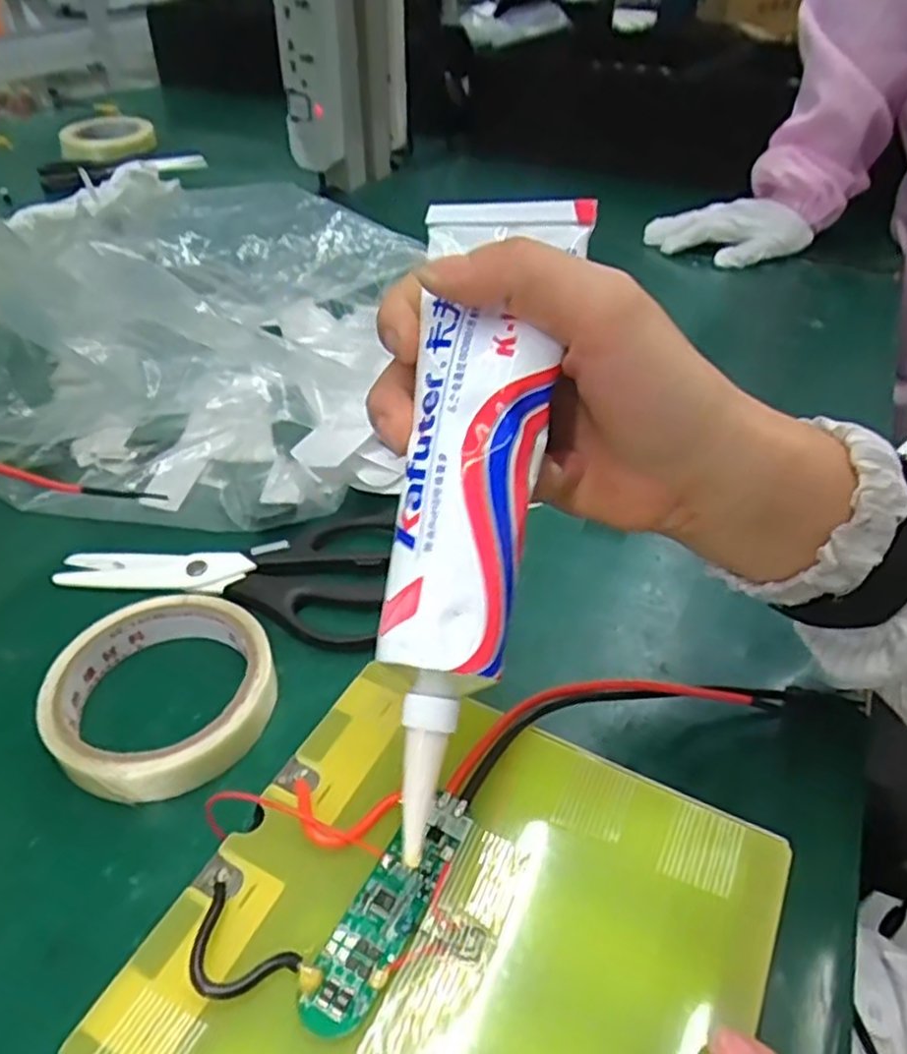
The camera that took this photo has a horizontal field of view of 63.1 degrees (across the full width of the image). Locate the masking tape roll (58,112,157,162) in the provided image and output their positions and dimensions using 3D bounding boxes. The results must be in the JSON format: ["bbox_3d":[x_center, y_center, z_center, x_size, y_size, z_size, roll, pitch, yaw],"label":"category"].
[{"bbox_3d":[-0.441,-0.498,0.941,0.111,0.035,0.111,-15,42,-17],"label":"masking tape roll"}]

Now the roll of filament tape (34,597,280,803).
[{"bbox_3d":[-0.126,0.073,0.324,0.093,0.025,0.091,0,40,0],"label":"roll of filament tape"}]

